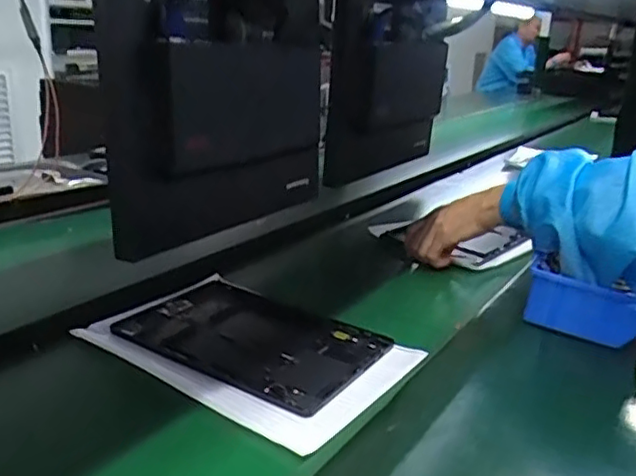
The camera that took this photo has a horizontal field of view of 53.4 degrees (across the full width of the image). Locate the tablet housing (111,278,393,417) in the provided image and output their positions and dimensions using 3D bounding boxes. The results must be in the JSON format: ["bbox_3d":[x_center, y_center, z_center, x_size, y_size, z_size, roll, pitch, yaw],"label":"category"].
[{"bbox_3d":[-0.065,0.092,0.612,0.235,0.008,0.149,15,23,32],"label":"tablet housing"}]

